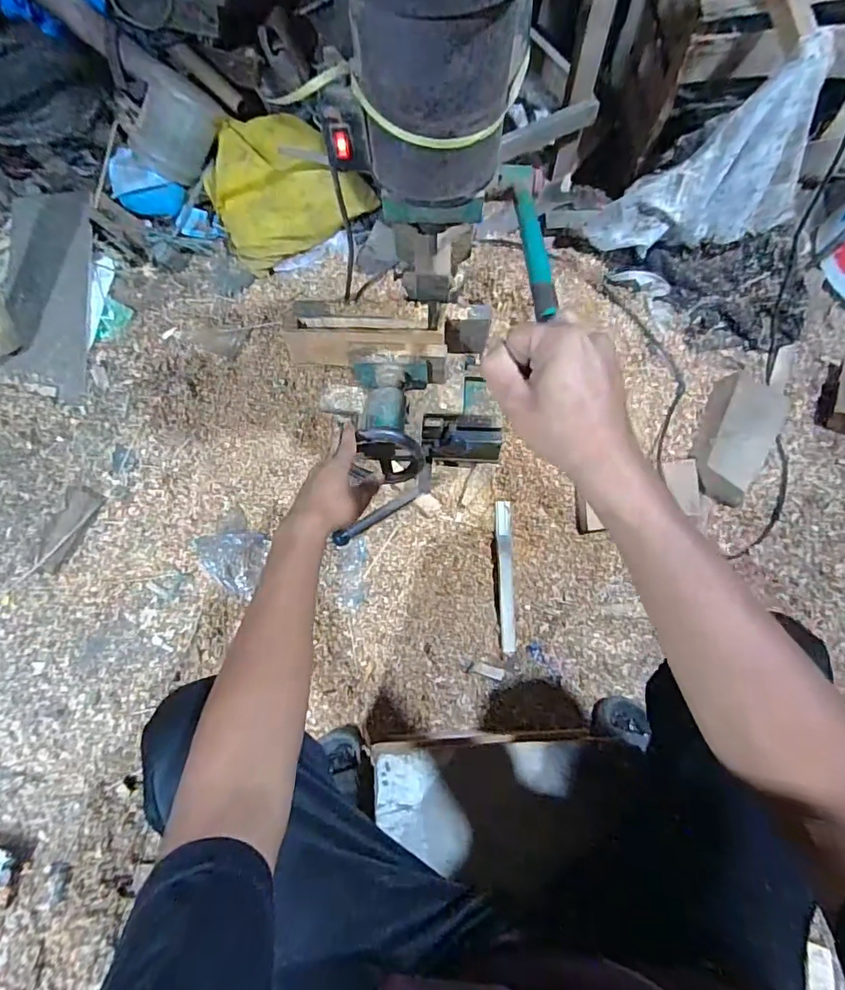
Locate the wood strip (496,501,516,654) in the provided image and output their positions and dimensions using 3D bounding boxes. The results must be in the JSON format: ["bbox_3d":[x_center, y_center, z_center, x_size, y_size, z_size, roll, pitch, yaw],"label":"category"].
[{"bbox_3d":[0.141,0.136,0.875,0.026,0.015,0.248,-2,86,-1],"label":"wood strip"}]

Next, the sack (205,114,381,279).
[{"bbox_3d":[-0.323,-0.642,1.095,0.258,0.153,0.339,-39,76,-13],"label":"sack"}]

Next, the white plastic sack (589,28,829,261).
[{"bbox_3d":[0.489,-0.542,0.865,0.354,0.307,0.083,-9,70,-3],"label":"white plastic sack"}]

